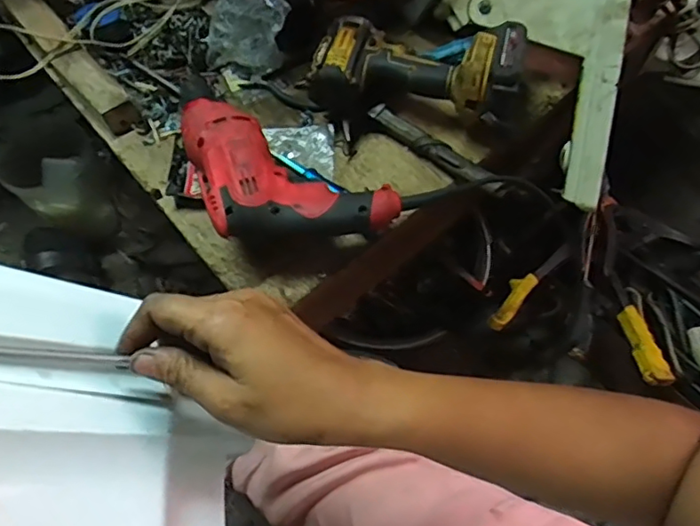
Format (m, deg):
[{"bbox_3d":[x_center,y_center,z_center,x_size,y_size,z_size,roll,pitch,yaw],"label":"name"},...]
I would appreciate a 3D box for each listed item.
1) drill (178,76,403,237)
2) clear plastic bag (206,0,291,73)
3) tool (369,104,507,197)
[{"bbox_3d":[-0.098,-0.081,0.578,0.286,0.085,0.130,34,70,17],"label":"drill"},{"bbox_3d":[-0.117,-0.277,0.670,0.101,0.088,0.065,8,64,6],"label":"clear plastic bag"},{"bbox_3d":[0.093,-0.122,0.624,0.171,0.024,0.024,39,71,18],"label":"tool"}]

